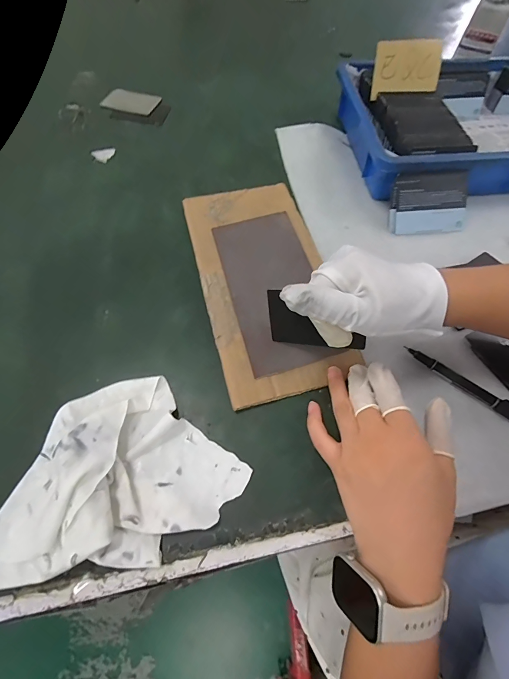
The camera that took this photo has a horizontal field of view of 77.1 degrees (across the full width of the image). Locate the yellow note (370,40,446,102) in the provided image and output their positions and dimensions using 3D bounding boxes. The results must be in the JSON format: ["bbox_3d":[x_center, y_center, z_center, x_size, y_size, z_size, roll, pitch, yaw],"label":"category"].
[{"bbox_3d":[0.209,-0.372,0.436,0.088,0.059,0.012,-3,46,6],"label":"yellow note"}]

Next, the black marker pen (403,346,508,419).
[{"bbox_3d":[0.200,0.045,0.288,0.130,0.007,0.014,36,68,16],"label":"black marker pen"}]

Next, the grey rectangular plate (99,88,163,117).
[{"bbox_3d":[-0.199,-0.384,0.517,0.088,0.005,0.057,17,64,8],"label":"grey rectangular plate"}]

